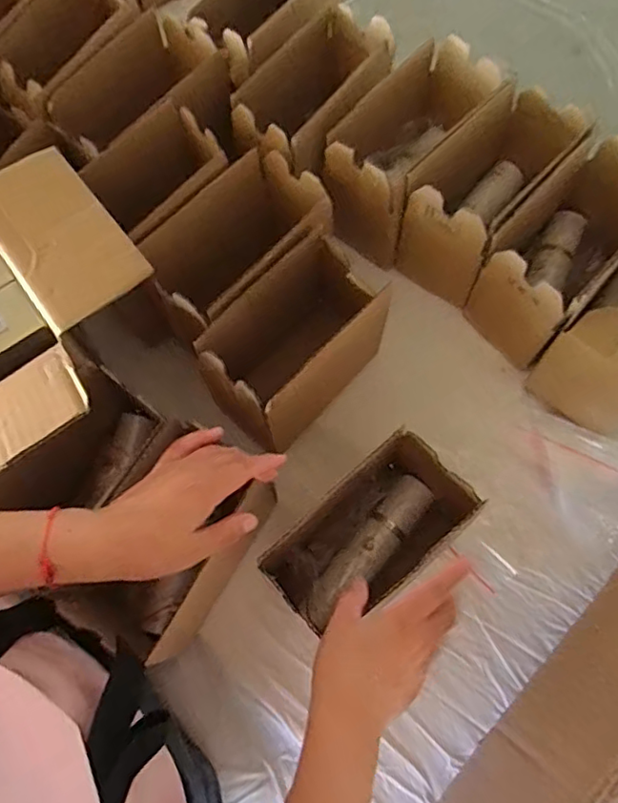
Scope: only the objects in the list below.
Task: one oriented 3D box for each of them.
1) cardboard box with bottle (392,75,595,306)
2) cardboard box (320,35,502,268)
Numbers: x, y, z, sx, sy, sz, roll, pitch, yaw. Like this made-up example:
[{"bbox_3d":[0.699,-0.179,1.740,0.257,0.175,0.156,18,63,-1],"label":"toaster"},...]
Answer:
[{"bbox_3d":[0.191,-0.230,0.668,0.108,0.156,0.211,38,77,11],"label":"cardboard box with bottle"},{"bbox_3d":[0.109,-0.285,0.690,0.107,0.154,0.207,37,77,11],"label":"cardboard box"}]

